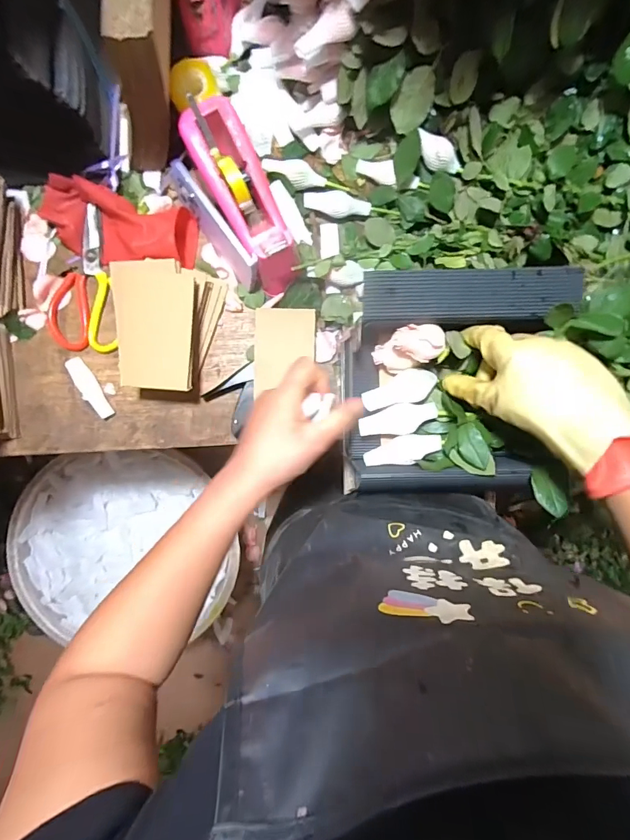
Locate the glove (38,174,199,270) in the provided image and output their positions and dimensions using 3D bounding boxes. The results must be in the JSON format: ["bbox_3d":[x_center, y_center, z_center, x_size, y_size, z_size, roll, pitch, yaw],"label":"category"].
[{"bbox_3d":[-0.256,-0.251,0.529,0.198,0.053,0.087,12,91,-2],"label":"glove"}]

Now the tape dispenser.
[{"bbox_3d":[-0.083,-0.261,0.492,0.081,0.105,0.210,-28,106,-1],"label":"tape dispenser"}]

